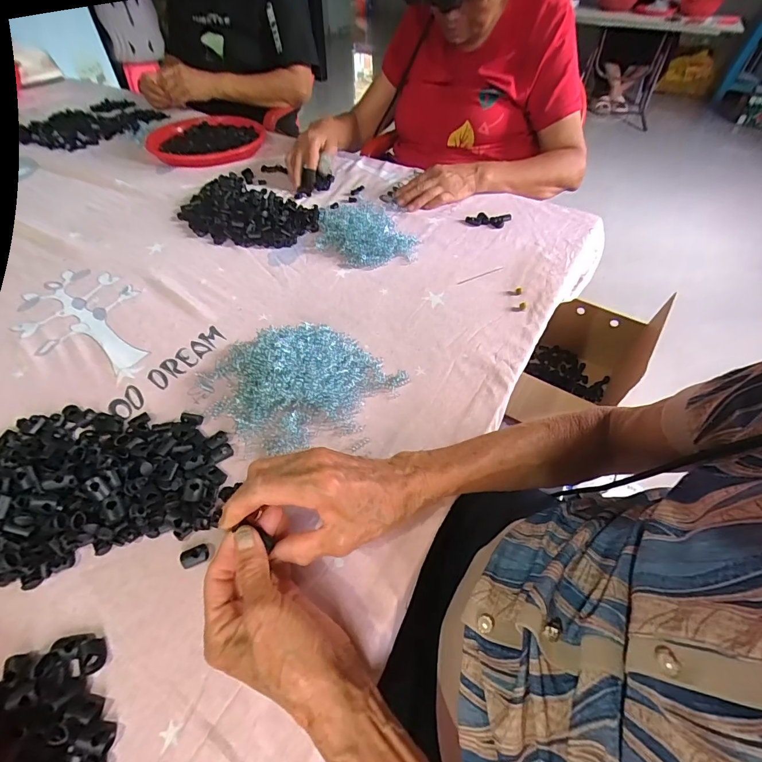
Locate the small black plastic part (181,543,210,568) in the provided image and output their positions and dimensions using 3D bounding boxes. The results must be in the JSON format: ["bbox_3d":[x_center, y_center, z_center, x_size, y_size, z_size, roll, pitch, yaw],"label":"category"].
[{"bbox_3d":[-0.155,0.145,0.324,0.021,0.006,0.016,-24,54,-19],"label":"small black plastic part"}]

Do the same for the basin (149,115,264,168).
[{"bbox_3d":[-0.403,-0.526,0.859,0.266,0.042,0.266,0,50,0],"label":"basin"}]

